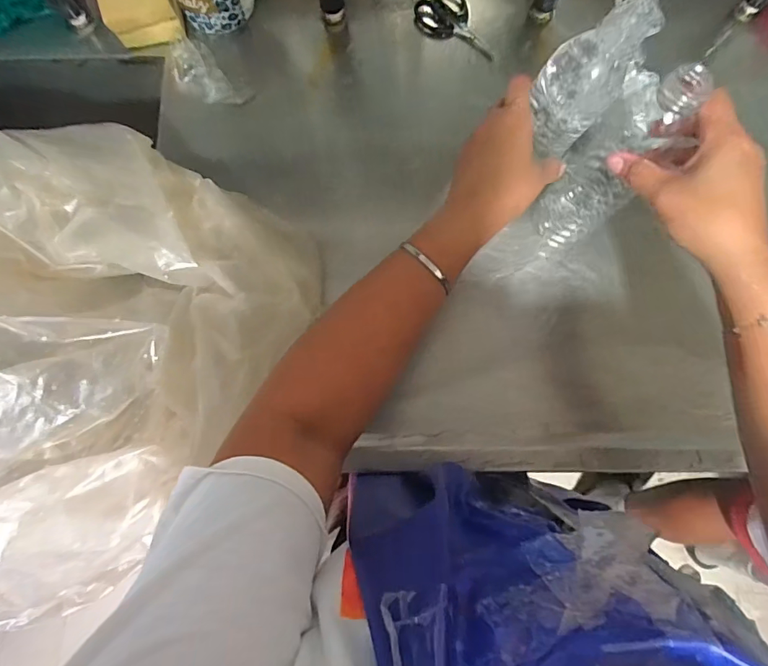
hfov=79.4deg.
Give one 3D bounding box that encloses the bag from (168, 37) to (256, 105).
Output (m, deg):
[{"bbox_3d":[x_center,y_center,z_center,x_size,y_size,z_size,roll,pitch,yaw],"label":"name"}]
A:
[{"bbox_3d":[-0.206,-0.297,0.532,0.103,0.027,0.048,40,83,7],"label":"bag"}]

